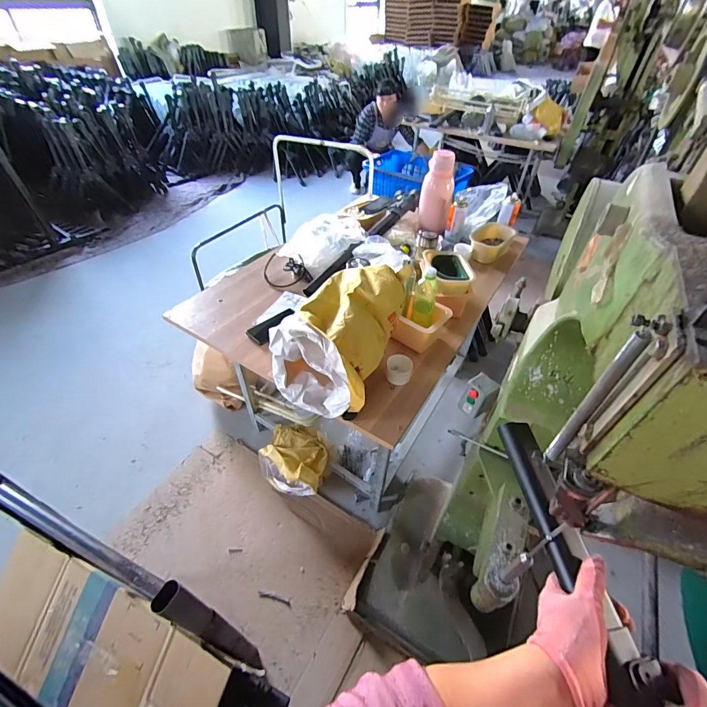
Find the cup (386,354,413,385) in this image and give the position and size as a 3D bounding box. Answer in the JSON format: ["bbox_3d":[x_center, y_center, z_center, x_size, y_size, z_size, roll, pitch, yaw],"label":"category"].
[{"bbox_3d":[0.117,0.045,0.939,0.066,0.050,0.074,14,46,11],"label":"cup"}]

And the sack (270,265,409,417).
[{"bbox_3d":[-0.040,-0.036,0.885,0.238,0.231,0.325,17,47,14],"label":"sack"}]

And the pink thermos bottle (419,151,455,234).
[{"bbox_3d":[0.329,-0.627,1.420,0.120,0.272,0.102,6,45,4],"label":"pink thermos bottle"}]

